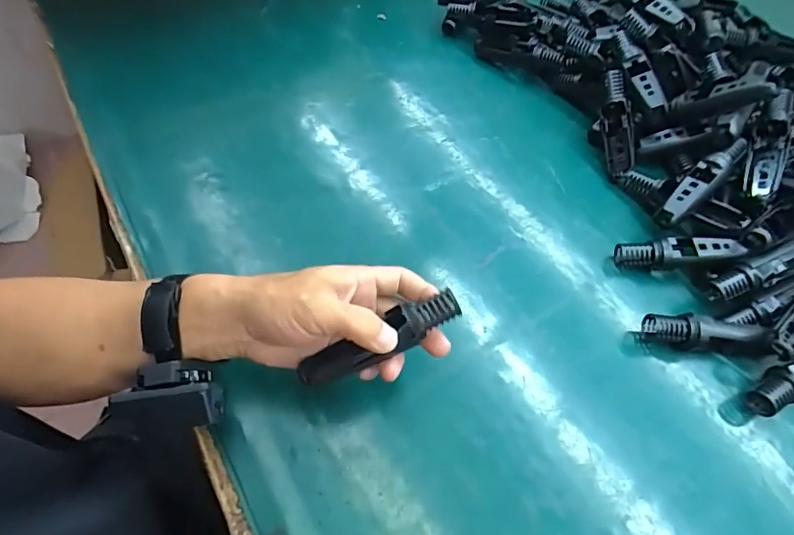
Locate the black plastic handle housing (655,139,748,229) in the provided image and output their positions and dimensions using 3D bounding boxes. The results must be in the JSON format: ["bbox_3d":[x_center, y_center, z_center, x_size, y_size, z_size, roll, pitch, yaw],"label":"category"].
[{"bbox_3d":[0.312,-0.092,0.466,0.125,0.024,0.026,-42,69,-7],"label":"black plastic handle housing"}]

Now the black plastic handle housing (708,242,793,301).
[{"bbox_3d":[0.346,-0.002,0.424,0.117,0.022,0.021,-25,63,-4],"label":"black plastic handle housing"}]

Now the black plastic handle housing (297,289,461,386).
[{"bbox_3d":[-0.013,0.052,0.327,0.121,0.026,0.019,-29,63,3],"label":"black plastic handle housing"}]

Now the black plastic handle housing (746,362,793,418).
[{"bbox_3d":[0.350,0.094,0.394,0.119,0.037,0.030,-17,61,-14],"label":"black plastic handle housing"}]

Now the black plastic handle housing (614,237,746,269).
[{"bbox_3d":[0.278,-0.015,0.449,0.116,0.025,0.026,-5,58,8],"label":"black plastic handle housing"}]

